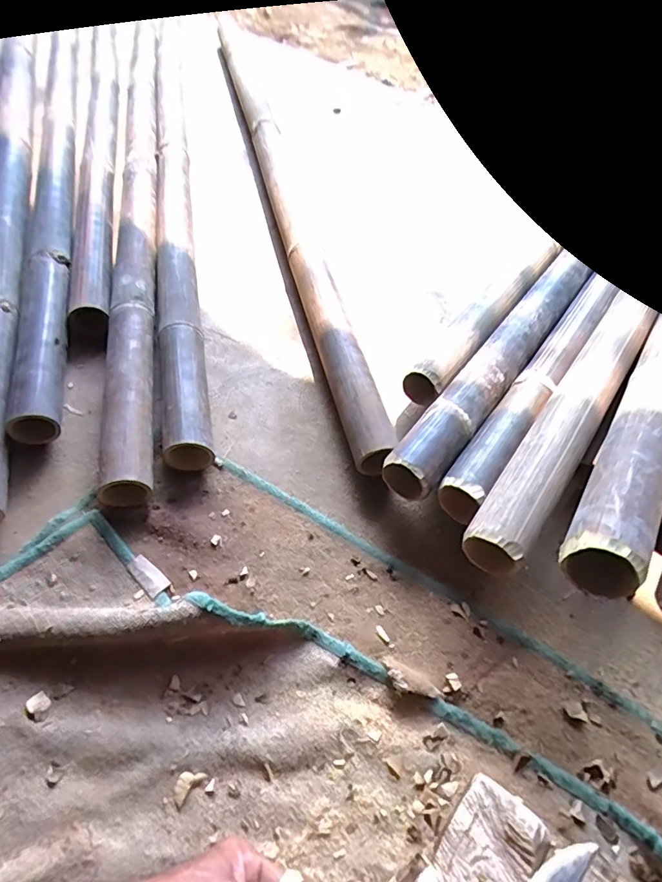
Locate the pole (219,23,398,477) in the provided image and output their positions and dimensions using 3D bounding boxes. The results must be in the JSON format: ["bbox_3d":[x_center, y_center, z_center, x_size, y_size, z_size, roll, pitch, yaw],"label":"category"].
[{"bbox_3d":[-0.097,-0.507,0.978,0.062,0.055,1.352,-9,56,-11],"label":"pole"}]

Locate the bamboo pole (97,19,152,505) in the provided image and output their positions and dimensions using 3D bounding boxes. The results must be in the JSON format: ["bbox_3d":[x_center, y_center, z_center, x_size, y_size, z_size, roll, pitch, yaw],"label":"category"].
[{"bbox_3d":[-0.364,-0.490,0.943,0.065,0.064,1.353,-6,55,-10],"label":"bamboo pole"}]

